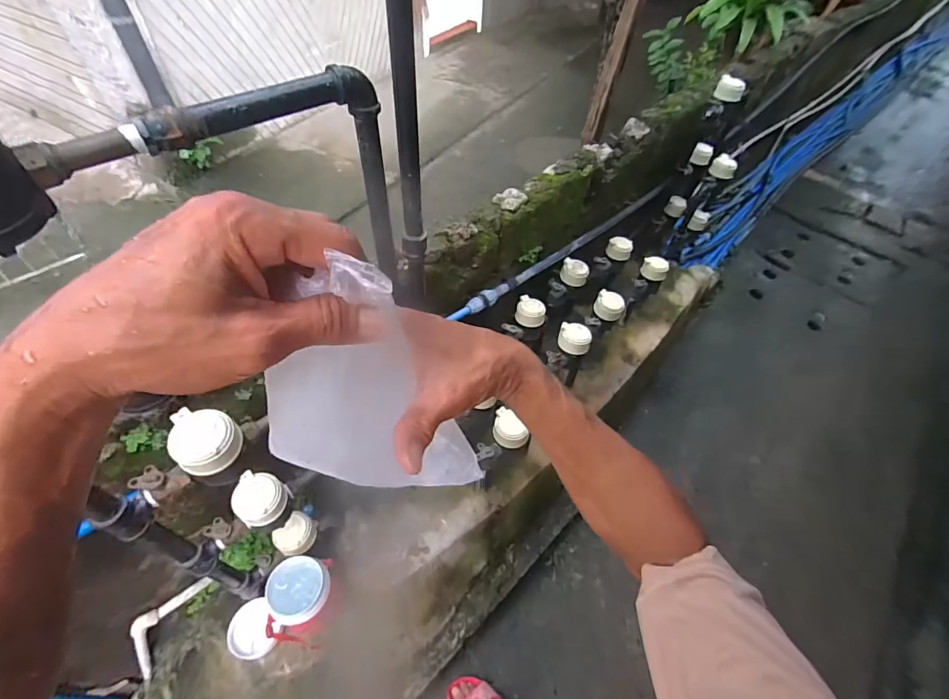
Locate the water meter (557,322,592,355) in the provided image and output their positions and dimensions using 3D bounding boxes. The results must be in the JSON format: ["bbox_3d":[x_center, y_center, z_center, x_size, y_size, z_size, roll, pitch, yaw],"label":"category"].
[{"bbox_3d":[0.280,-0.027,1.214,0.089,0.054,0.079,14,53,8],"label":"water meter"}]

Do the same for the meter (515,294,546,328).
[{"bbox_3d":[0.169,-0.115,1.299,0.086,0.065,0.076,14,53,8],"label":"meter"}]

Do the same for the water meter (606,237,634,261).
[{"bbox_3d":[0.530,-0.373,1.592,0.089,0.063,0.069,18,54,11],"label":"water meter"}]

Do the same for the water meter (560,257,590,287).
[{"bbox_3d":[0.325,-0.253,1.414,0.090,0.050,0.081,18,54,11],"label":"water meter"}]

